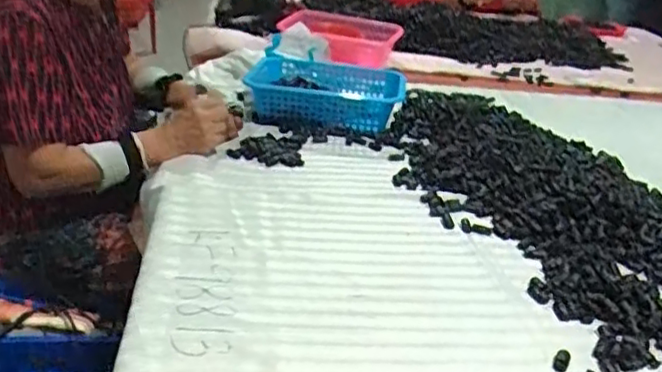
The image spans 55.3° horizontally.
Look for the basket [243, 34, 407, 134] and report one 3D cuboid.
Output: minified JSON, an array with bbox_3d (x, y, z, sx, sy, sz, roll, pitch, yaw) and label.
[{"bbox_3d":[-0.010,-0.203,1.285,0.307,0.068,0.284,7,25,-1],"label":"basket"}]

